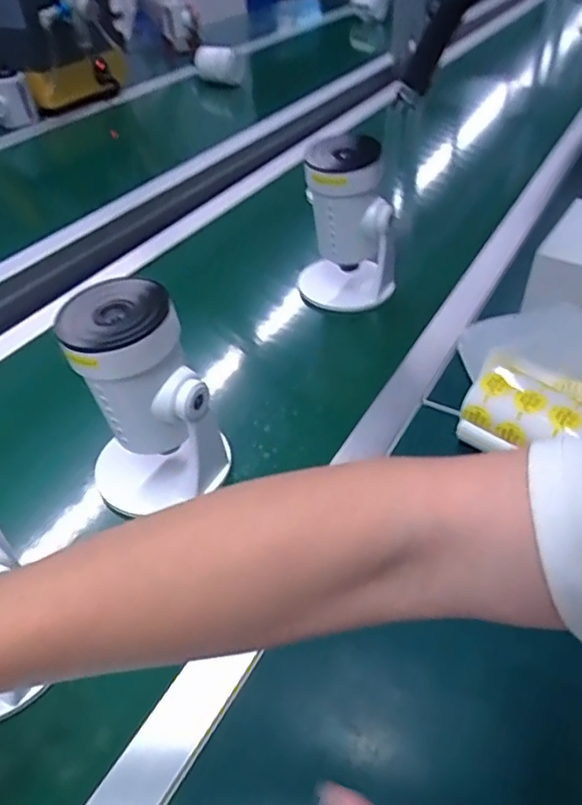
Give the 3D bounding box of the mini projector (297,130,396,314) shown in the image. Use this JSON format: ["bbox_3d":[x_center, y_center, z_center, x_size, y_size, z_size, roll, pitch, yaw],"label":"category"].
[{"bbox_3d":[0.063,-0.209,0.725,0.089,0.193,0.092,-35,47,-29],"label":"mini projector"}]

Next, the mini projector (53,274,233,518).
[{"bbox_3d":[-0.126,-0.001,0.513,0.121,0.192,0.110,-20,41,-15],"label":"mini projector"}]

